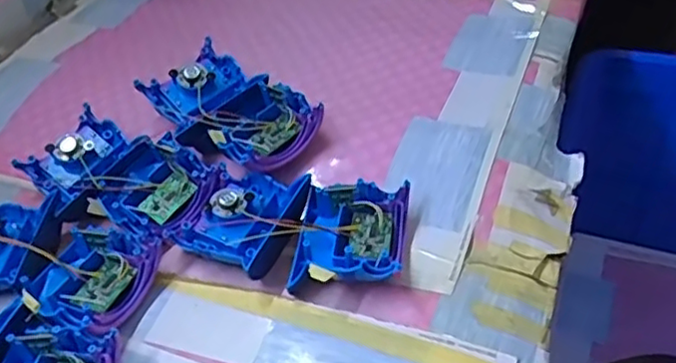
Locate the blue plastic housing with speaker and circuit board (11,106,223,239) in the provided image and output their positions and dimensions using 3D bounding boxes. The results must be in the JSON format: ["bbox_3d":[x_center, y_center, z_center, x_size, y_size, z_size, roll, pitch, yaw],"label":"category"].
[{"bbox_3d":[-0.181,-0.003,0.540,0.178,0.034,0.100,25,53,29],"label":"blue plastic housing with speaker and circuit board"}]

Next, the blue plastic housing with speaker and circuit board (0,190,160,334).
[{"bbox_3d":[-0.221,0.059,0.490,0.181,0.037,0.095,12,48,19],"label":"blue plastic housing with speaker and circuit board"}]

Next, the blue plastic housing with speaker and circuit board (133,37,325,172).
[{"bbox_3d":[-0.093,-0.056,0.563,0.158,0.055,0.085,29,54,34],"label":"blue plastic housing with speaker and circuit board"}]

